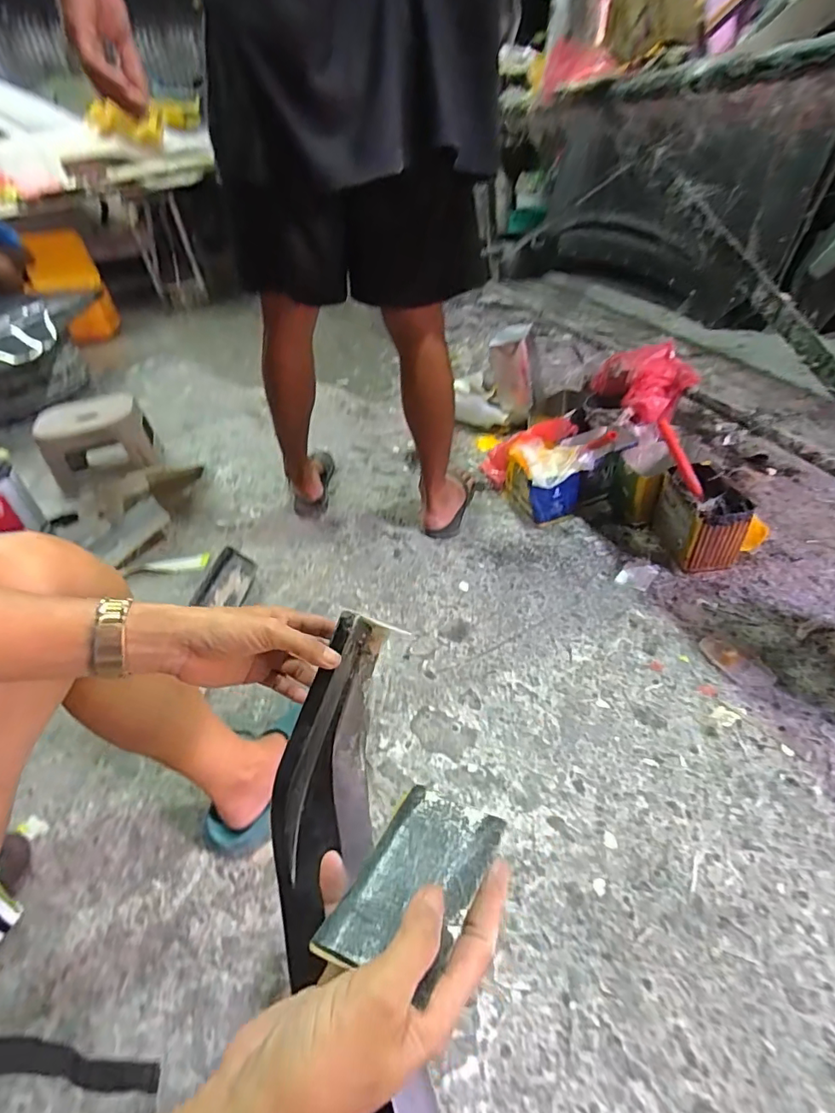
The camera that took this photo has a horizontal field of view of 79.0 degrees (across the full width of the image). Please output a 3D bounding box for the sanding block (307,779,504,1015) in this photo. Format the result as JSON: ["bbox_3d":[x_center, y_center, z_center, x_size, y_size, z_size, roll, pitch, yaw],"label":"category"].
[{"bbox_3d":[-0.001,0.179,0.284,0.065,0.007,0.106,8,24,28],"label":"sanding block"}]

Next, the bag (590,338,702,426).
[{"bbox_3d":[0.535,-0.422,1.214,0.235,0.118,0.192,11,44,19],"label":"bag"}]

